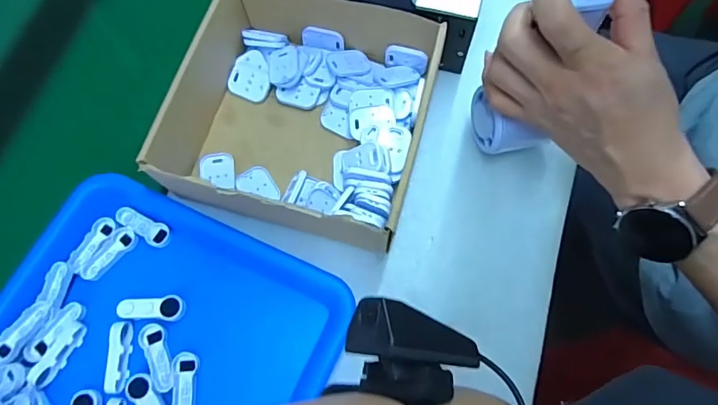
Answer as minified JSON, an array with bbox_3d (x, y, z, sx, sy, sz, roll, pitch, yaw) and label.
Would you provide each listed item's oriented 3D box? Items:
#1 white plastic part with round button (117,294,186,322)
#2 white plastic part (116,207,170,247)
[{"bbox_3d":[-0.164,0.084,0.366,0.048,0.013,0.019,-2,70,0],"label":"white plastic part with round button"},{"bbox_3d":[-0.182,0.020,0.391,0.048,0.007,0.020,30,73,11],"label":"white plastic part"}]

